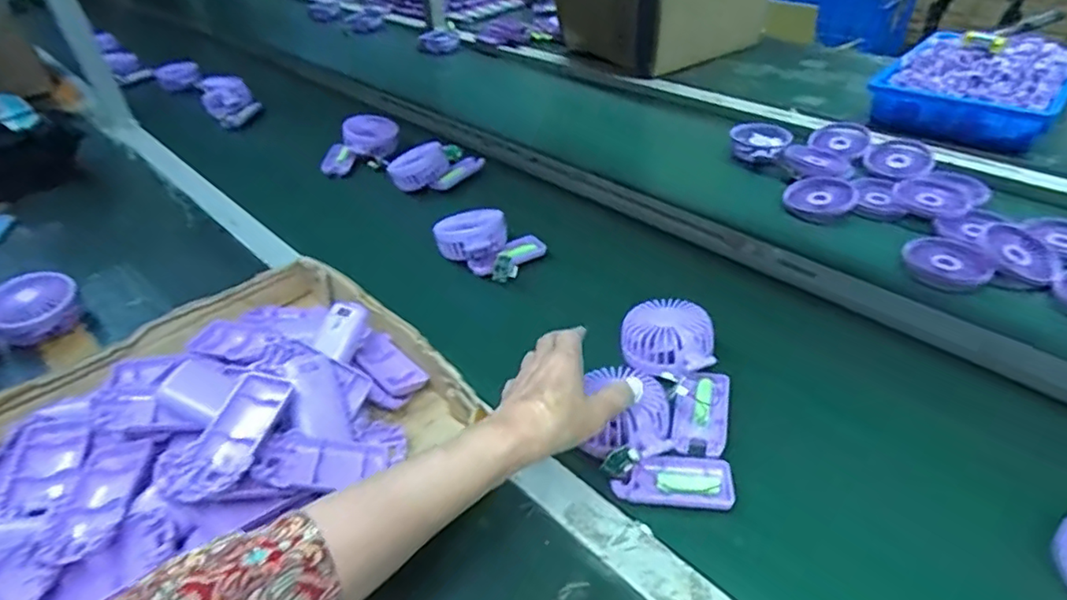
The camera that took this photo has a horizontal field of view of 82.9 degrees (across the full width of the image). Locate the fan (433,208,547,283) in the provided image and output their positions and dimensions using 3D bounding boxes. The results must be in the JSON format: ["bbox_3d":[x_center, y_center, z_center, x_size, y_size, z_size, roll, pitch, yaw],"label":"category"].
[{"bbox_3d":[-0.055,-0.075,0.757,0.132,0.049,0.100,26,47,32],"label":"fan"}]

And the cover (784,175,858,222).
[{"bbox_3d":[0.400,-0.144,0.837,0.087,0.024,0.097,21,45,28],"label":"cover"}]

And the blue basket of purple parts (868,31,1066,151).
[{"bbox_3d":[0.735,-0.361,0.999,0.251,0.089,0.332,28,49,34],"label":"blue basket of purple parts"}]

